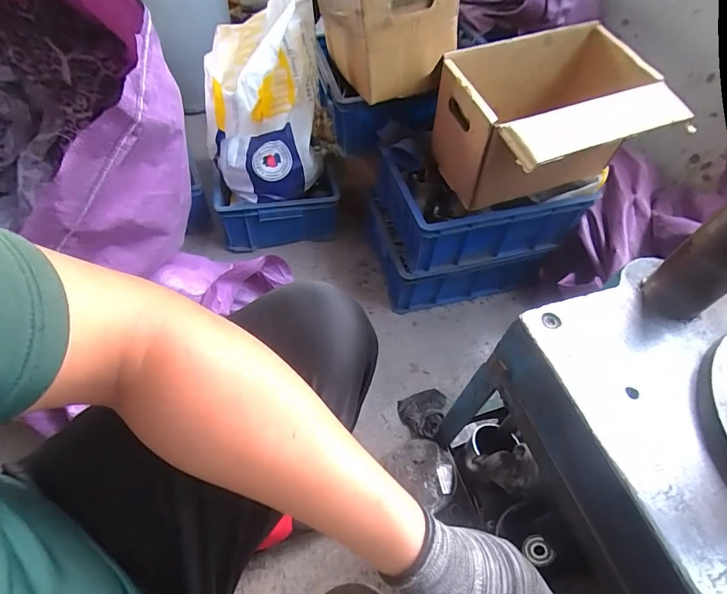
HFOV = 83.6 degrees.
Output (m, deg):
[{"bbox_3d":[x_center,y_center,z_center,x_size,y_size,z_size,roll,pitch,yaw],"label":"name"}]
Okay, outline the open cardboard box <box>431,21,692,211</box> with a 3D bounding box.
[{"bbox_3d":[0.320,-0.298,0.747,0.311,0.228,0.286,-14,57,-13],"label":"open cardboard box"}]

